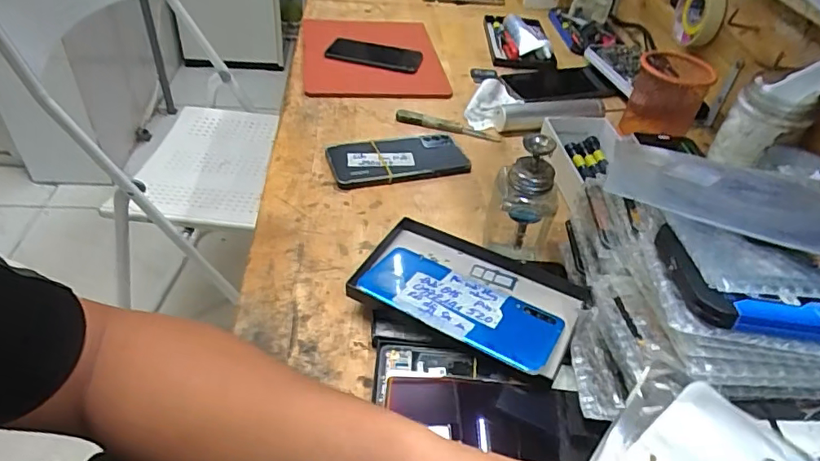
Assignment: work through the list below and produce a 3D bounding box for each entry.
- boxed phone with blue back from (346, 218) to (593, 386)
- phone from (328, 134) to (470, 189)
[{"bbox_3d":[0.047,0.057,0.449,0.174,0.030,0.107,23,45,18],"label":"boxed phone with blue back"},{"bbox_3d":[-0.013,-0.082,0.624,0.156,0.017,0.073,-9,44,-16],"label":"phone"}]

